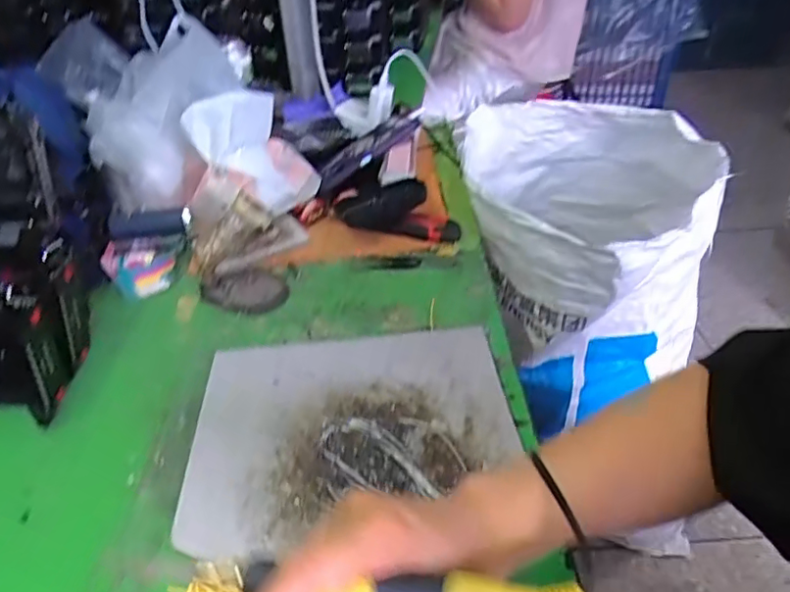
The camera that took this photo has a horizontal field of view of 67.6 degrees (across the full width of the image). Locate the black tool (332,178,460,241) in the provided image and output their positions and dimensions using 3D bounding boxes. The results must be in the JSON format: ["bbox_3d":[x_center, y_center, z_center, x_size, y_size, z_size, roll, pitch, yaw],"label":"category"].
[{"bbox_3d":[-0.002,-0.101,0.717,0.171,0.043,0.084,10,39,16],"label":"black tool"}]

